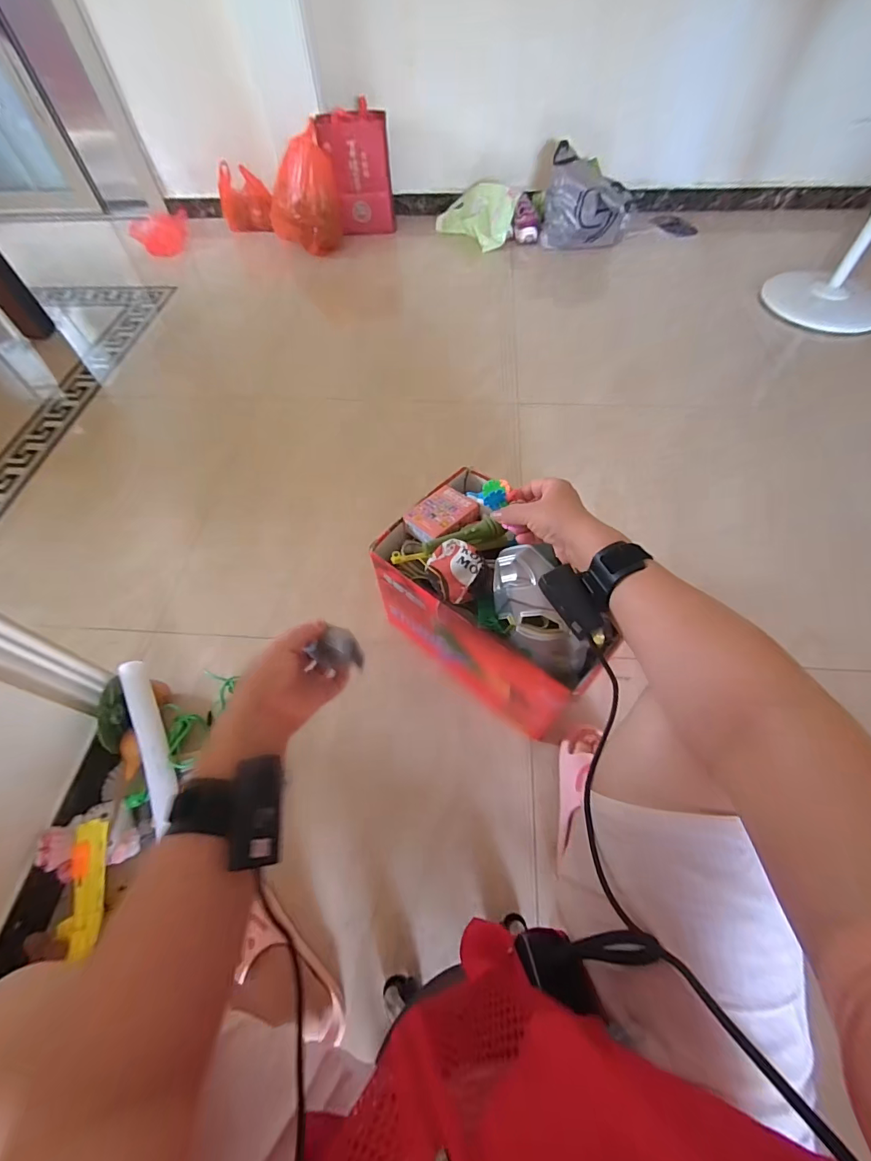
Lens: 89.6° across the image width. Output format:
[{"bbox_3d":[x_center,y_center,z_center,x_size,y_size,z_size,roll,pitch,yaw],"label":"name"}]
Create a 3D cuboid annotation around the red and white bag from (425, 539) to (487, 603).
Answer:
[{"bbox_3d":[0.026,-0.016,0.672,0.083,0.043,0.084,22,62,17],"label":"red and white bag"}]

